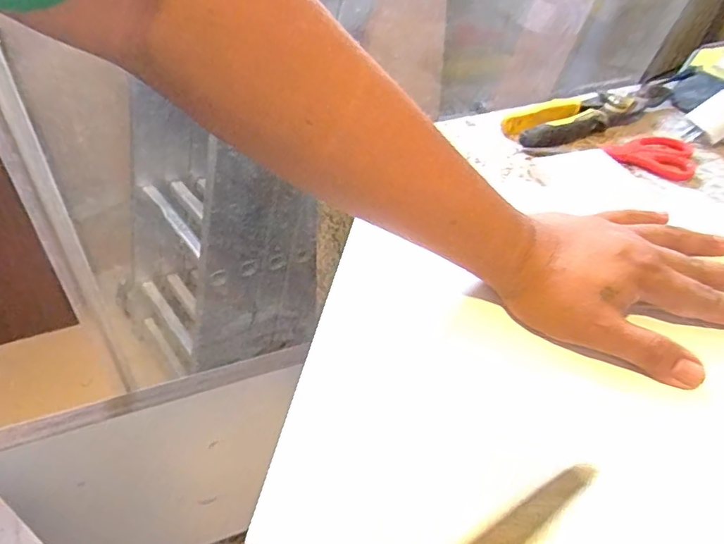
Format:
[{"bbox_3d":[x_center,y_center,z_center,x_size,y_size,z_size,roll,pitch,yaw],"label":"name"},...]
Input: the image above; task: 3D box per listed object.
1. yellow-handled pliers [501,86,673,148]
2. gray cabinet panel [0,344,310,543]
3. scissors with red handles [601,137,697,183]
[{"bbox_3d":[0.260,-0.175,0.572,0.227,0.027,0.050,-16,48,-20],"label":"yellow-handled pliers"},{"bbox_3d":[-0.268,0.310,0.757,0.356,0.449,0.028,-13,47,-18],"label":"gray cabinet panel"},{"bbox_3d":[0.295,-0.121,0.535,0.092,0.014,0.065,12,43,7],"label":"scissors with red handles"}]

